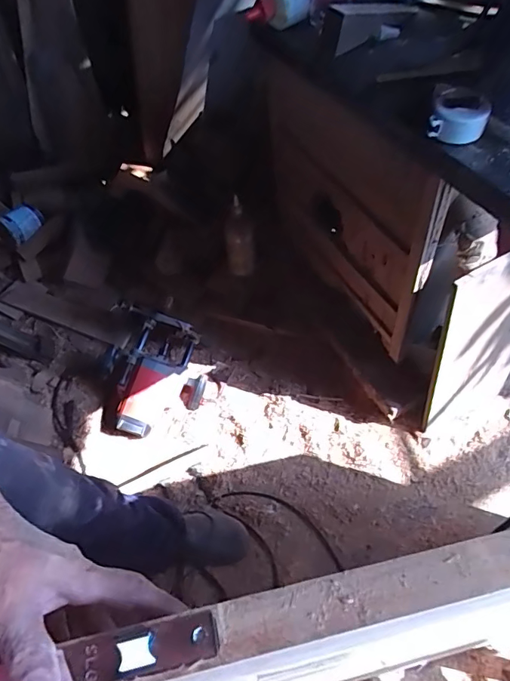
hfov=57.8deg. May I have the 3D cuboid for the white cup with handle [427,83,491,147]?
[{"bbox_3d":[0.215,-0.241,0.492,0.063,0.030,0.065,14,57,11],"label":"white cup with handle"}]

